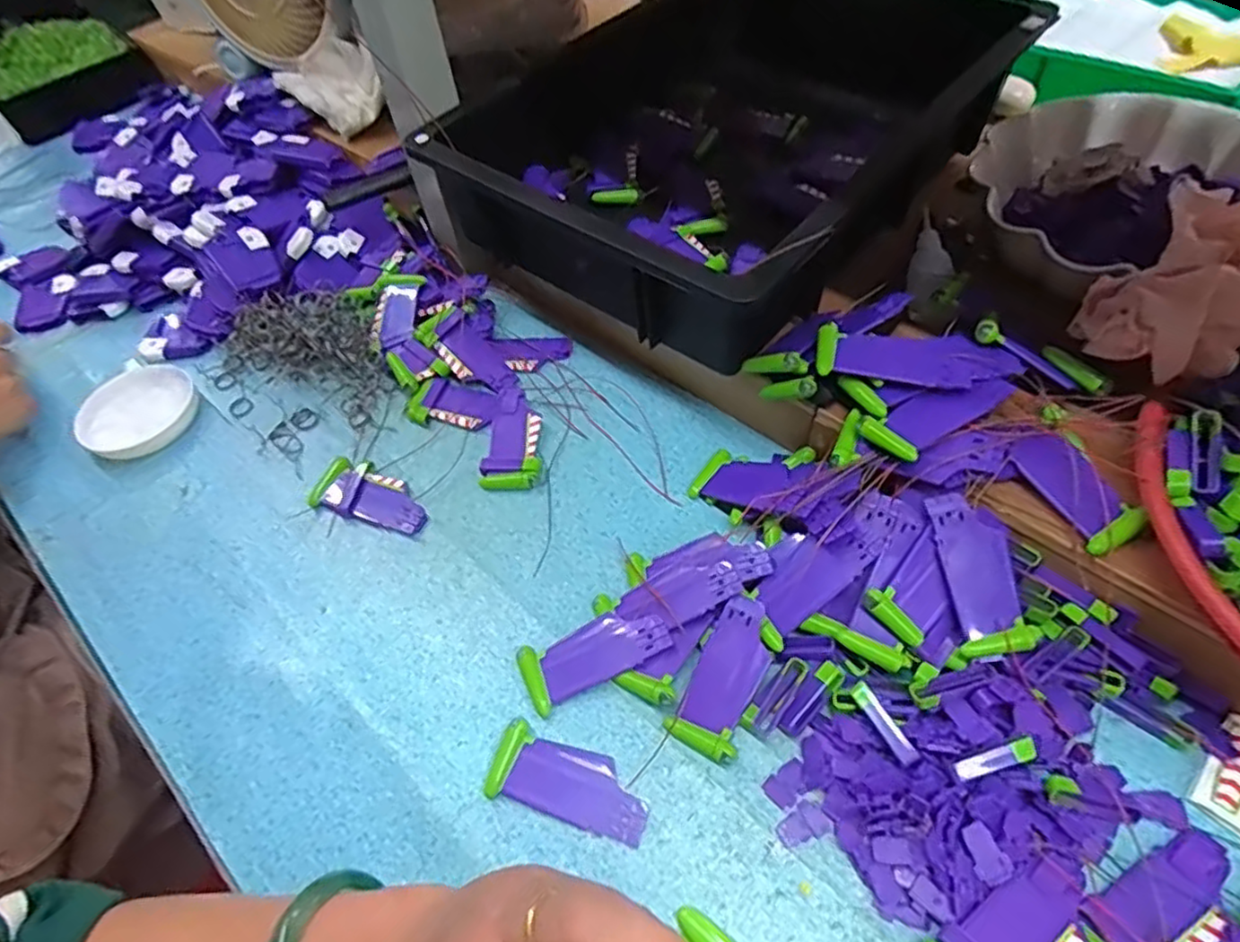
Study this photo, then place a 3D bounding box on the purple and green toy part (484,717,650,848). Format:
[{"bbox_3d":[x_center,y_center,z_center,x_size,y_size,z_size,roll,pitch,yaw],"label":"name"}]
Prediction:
[{"bbox_3d":[-0.027,0.171,0.377,0.089,0.012,0.038,15,57,16],"label":"purple and green toy part"}]

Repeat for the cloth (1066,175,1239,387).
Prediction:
[{"bbox_3d":[0.341,-0.108,0.400,0.130,0.057,0.091,-37,58,-19],"label":"cloth"}]

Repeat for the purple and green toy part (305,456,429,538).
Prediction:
[{"bbox_3d":[-0.181,0.018,0.503,0.093,0.012,0.041,15,57,16],"label":"purple and green toy part"}]

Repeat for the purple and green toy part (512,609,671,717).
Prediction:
[{"bbox_3d":[-0.016,0.110,0.416,0.087,0.018,0.039,-23,55,-11],"label":"purple and green toy part"}]

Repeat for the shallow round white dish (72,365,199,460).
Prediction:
[{"bbox_3d":[-0.401,-0.051,0.573,0.088,0.022,0.089,-3,54,4],"label":"shallow round white dish"}]

